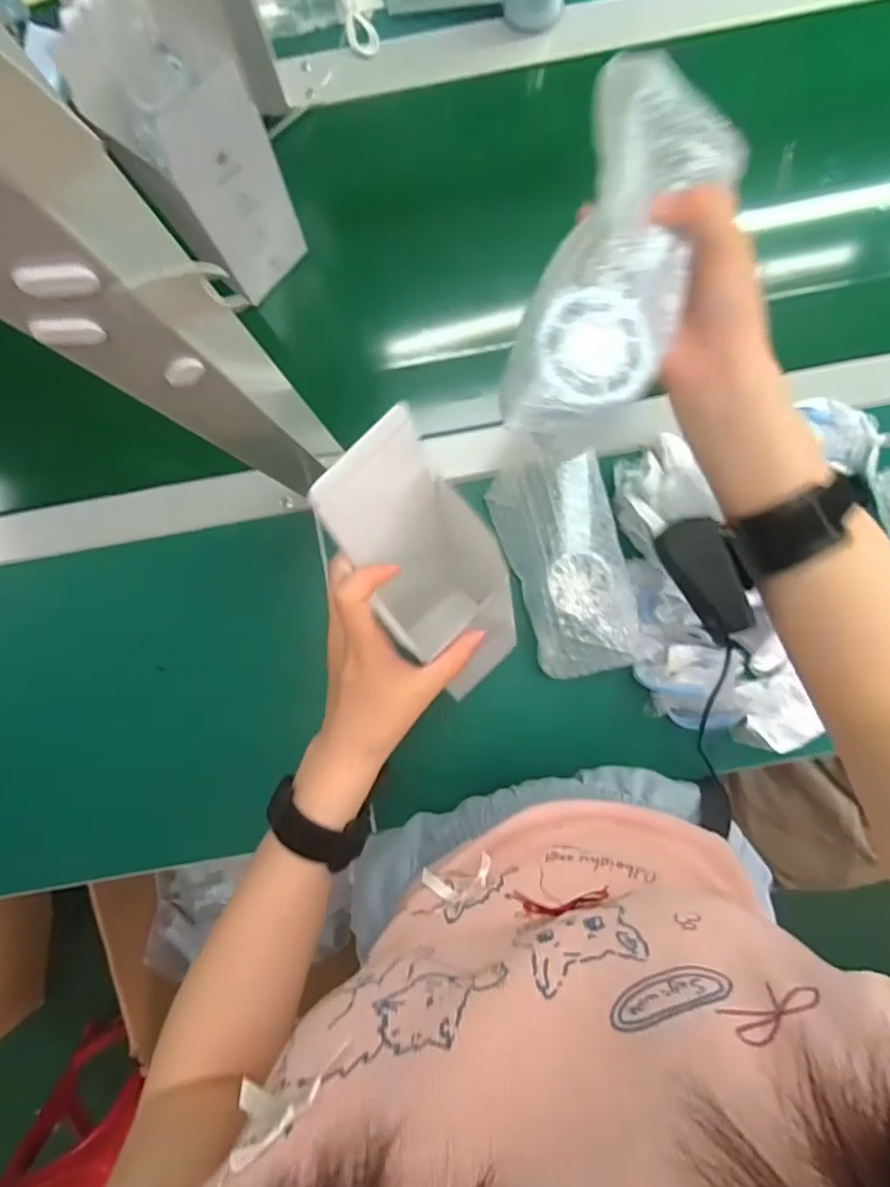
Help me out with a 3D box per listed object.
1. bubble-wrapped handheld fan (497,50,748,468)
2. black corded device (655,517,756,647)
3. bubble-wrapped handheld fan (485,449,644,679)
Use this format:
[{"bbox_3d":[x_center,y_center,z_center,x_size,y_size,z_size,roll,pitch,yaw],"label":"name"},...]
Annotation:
[{"bbox_3d":[0.084,-0.154,0.283,0.074,0.039,0.179,23,90,0],"label":"bubble-wrapped handheld fan"},{"bbox_3d":[0.152,-0.011,0.337,0.033,0.021,0.073,-25,99,38],"label":"black corded device"},{"bbox_3d":[0.103,-0.025,0.481,0.092,0.062,0.177,-17,92,1],"label":"bubble-wrapped handheld fan"}]

